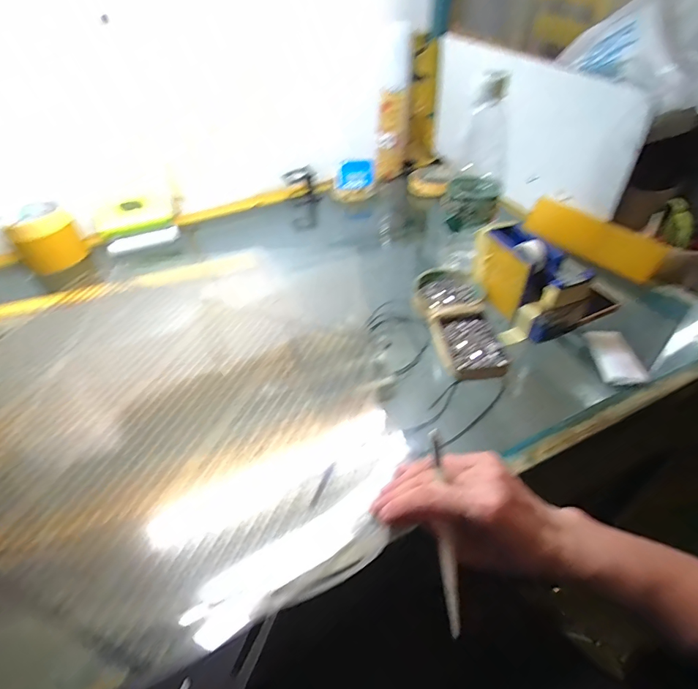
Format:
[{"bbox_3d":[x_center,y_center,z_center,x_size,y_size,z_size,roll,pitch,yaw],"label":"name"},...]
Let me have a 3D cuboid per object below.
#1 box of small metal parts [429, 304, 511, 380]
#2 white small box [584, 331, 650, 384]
[{"bbox_3d":[0.127,-0.004,0.449,0.068,0.016,0.094,-6,43,-1],"label":"box of small metal parts"},{"bbox_3d":[0.272,0.012,0.433,0.042,0.014,0.067,-1,43,3],"label":"white small box"}]

